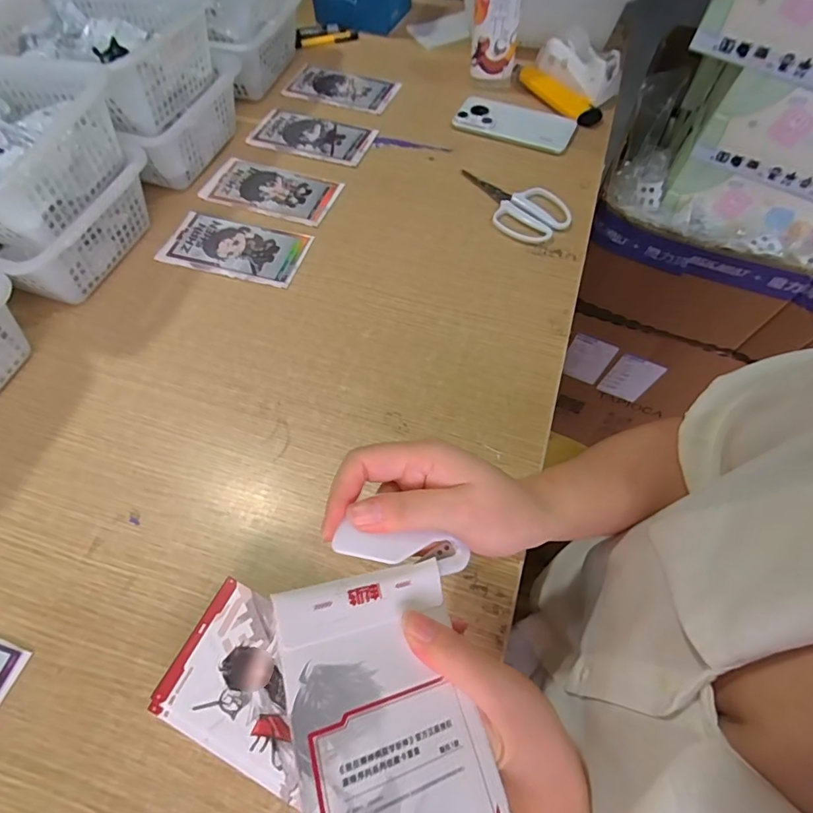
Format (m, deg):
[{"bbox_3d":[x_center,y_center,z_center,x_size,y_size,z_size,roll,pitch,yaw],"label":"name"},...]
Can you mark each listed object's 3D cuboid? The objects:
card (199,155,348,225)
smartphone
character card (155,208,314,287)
[{"bbox_3d":[-0.171,-0.273,0.602,0.168,0.004,0.084,18,63,11],"label":"card"},{"bbox_3d":[0.148,-0.389,0.648,0.158,0.014,0.087,25,64,14],"label":"smartphone"},{"bbox_3d":[-0.197,-0.183,0.550,0.161,0.004,0.083,14,62,8],"label":"character card"}]

